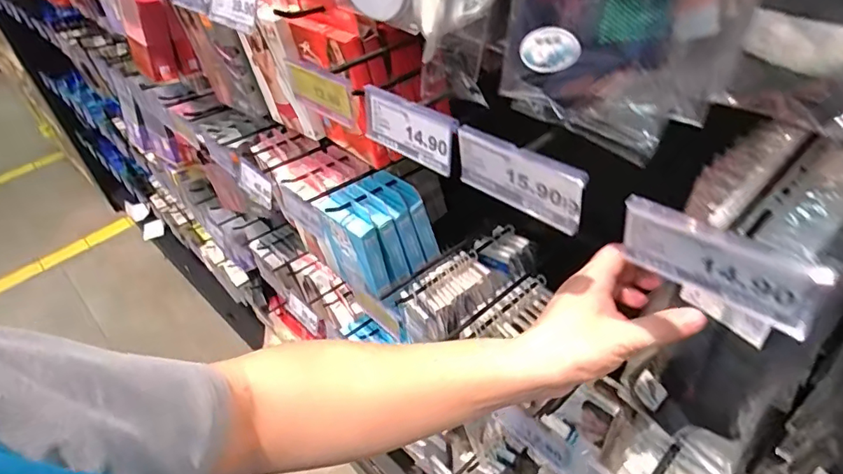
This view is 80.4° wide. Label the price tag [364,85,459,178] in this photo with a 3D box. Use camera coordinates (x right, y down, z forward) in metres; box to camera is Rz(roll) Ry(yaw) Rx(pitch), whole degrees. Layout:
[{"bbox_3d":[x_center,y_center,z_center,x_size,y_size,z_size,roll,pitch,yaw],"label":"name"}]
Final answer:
[{"bbox_3d":[-0.012,-0.086,0.404,0.007,0.047,0.099,-26,45,-38],"label":"price tag"}]

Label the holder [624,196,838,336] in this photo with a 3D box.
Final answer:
[{"bbox_3d":[0.160,0.016,0.277,0.009,0.049,0.100,-35,48,-28],"label":"holder"}]

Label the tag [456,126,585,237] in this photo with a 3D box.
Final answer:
[{"bbox_3d":[0.066,-0.041,0.347,0.100,0.047,0.007,30,53,35],"label":"tag"}]

